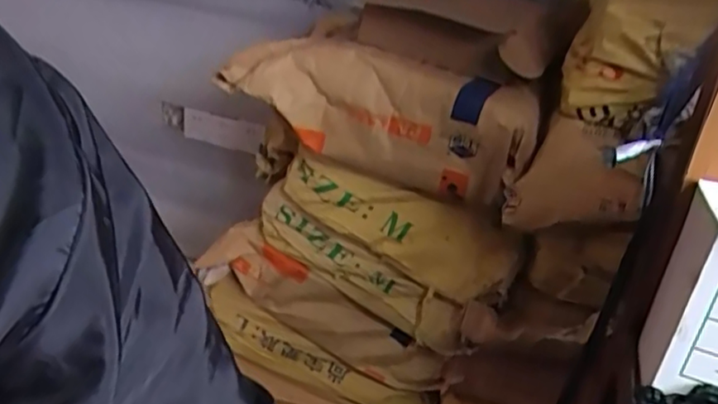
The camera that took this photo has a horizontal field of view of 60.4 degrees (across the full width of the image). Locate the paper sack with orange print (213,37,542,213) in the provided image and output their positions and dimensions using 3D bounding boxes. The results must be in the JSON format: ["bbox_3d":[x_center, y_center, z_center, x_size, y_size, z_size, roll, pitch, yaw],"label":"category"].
[{"bbox_3d":[0.030,-0.140,1.005,0.504,0.189,0.169,16,28,21],"label":"paper sack with orange print"}]

